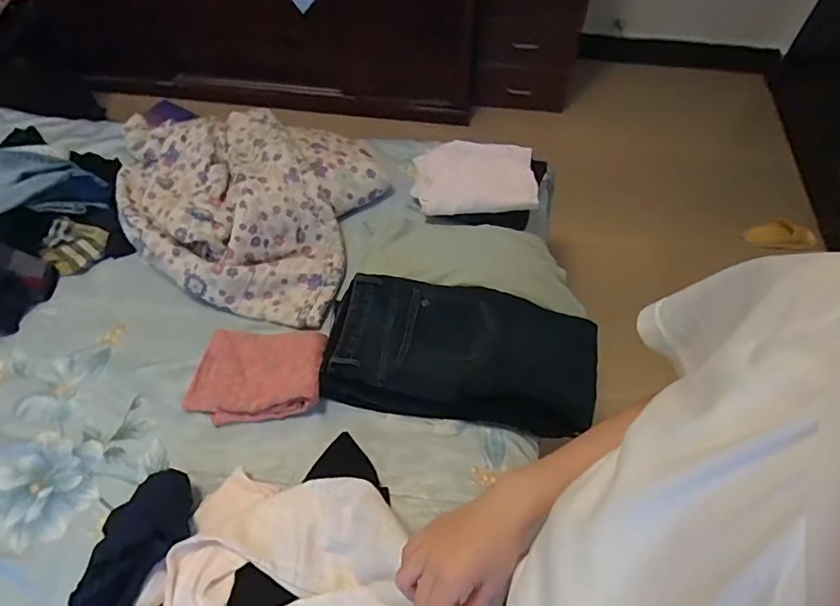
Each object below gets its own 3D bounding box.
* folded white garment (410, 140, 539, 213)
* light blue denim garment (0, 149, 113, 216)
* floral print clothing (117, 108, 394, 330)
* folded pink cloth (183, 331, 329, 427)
[{"bbox_3d":[0.122,-0.287,1.171,0.287,0.032,0.158,2,84,16],"label":"folded white garment"},{"bbox_3d":[-0.982,-0.277,1.195,0.414,0.075,0.292,-23,58,-14],"label":"light blue denim garment"},{"bbox_3d":[-0.449,-0.266,1.167,0.675,0.131,0.484,19,58,14],"label":"floral print clothing"},{"bbox_3d":[-0.312,0.125,0.971,0.253,0.049,0.183,-5,56,-3],"label":"folded pink cloth"}]

